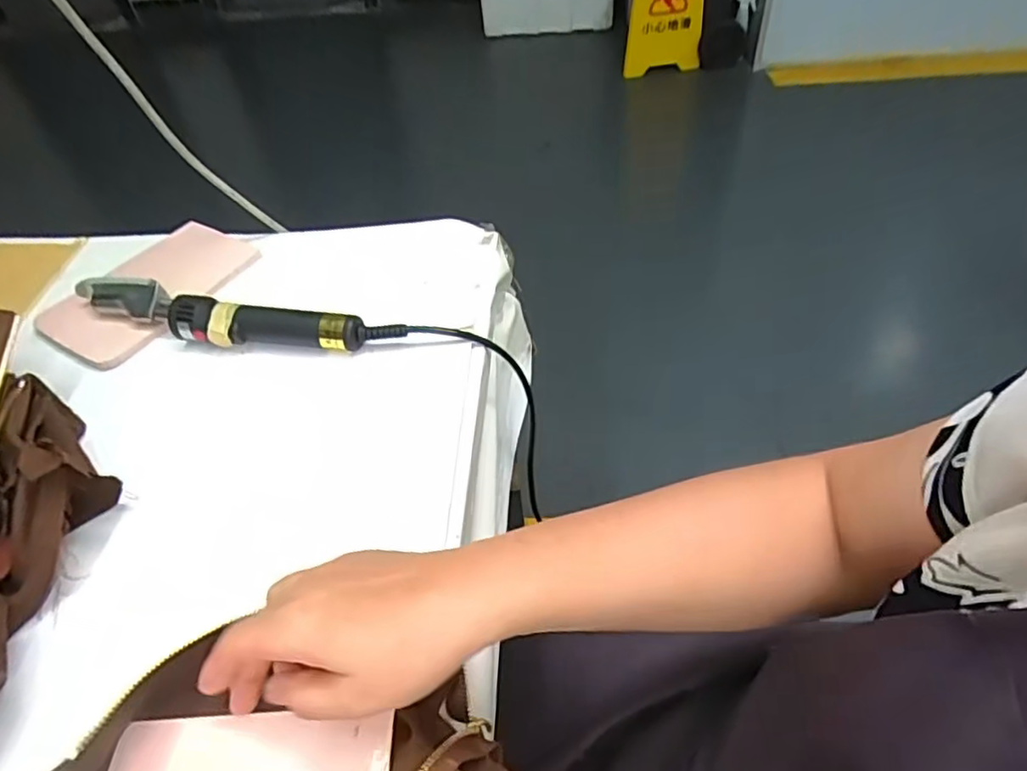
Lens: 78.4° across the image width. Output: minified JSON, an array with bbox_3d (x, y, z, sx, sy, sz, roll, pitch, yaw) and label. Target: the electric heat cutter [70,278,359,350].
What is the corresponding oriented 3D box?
[{"bbox_3d":[-0.254,-0.055,0.532,0.271,0.037,0.042,9,50,14],"label":"electric heat cutter"}]

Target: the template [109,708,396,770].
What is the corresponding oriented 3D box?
[{"bbox_3d":[-0.137,0.190,0.328,0.150,0.007,0.035,-7,59,4],"label":"template"}]

